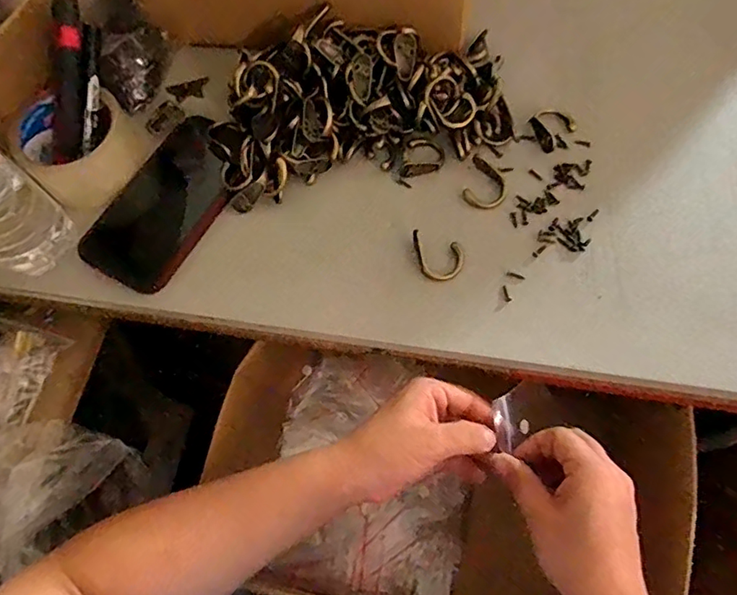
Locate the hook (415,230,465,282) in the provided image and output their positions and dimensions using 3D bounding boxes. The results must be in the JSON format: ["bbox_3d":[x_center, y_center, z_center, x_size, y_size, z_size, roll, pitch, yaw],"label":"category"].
[{"bbox_3d":[0.053,-0.031,0.418,0.041,0.004,0.036,13,68,8],"label":"hook"}]

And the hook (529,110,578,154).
[{"bbox_3d":[0.154,-0.145,0.461,0.041,0.006,0.033,-42,71,-14],"label":"hook"}]

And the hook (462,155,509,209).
[{"bbox_3d":[0.097,-0.092,0.443,0.034,0.004,0.046,16,69,10],"label":"hook"}]

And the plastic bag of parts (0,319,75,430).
[{"bbox_3d":[-0.314,0.071,0.466,0.068,0.020,0.097,15,69,9],"label":"plastic bag of parts"}]

